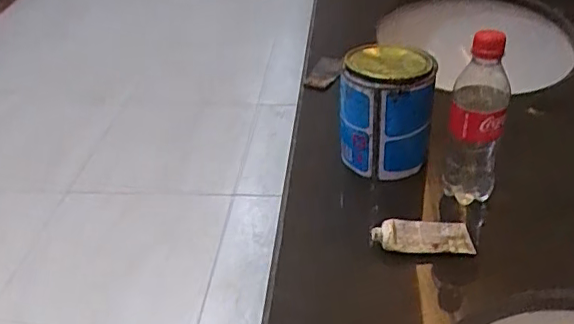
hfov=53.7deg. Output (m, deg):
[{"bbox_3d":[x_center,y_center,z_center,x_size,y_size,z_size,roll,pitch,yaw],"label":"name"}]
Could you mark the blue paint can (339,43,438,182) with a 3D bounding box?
[{"bbox_3d":[0.118,-0.066,0.666,0.100,0.127,0.101,-3,37,2],"label":"blue paint can"}]

